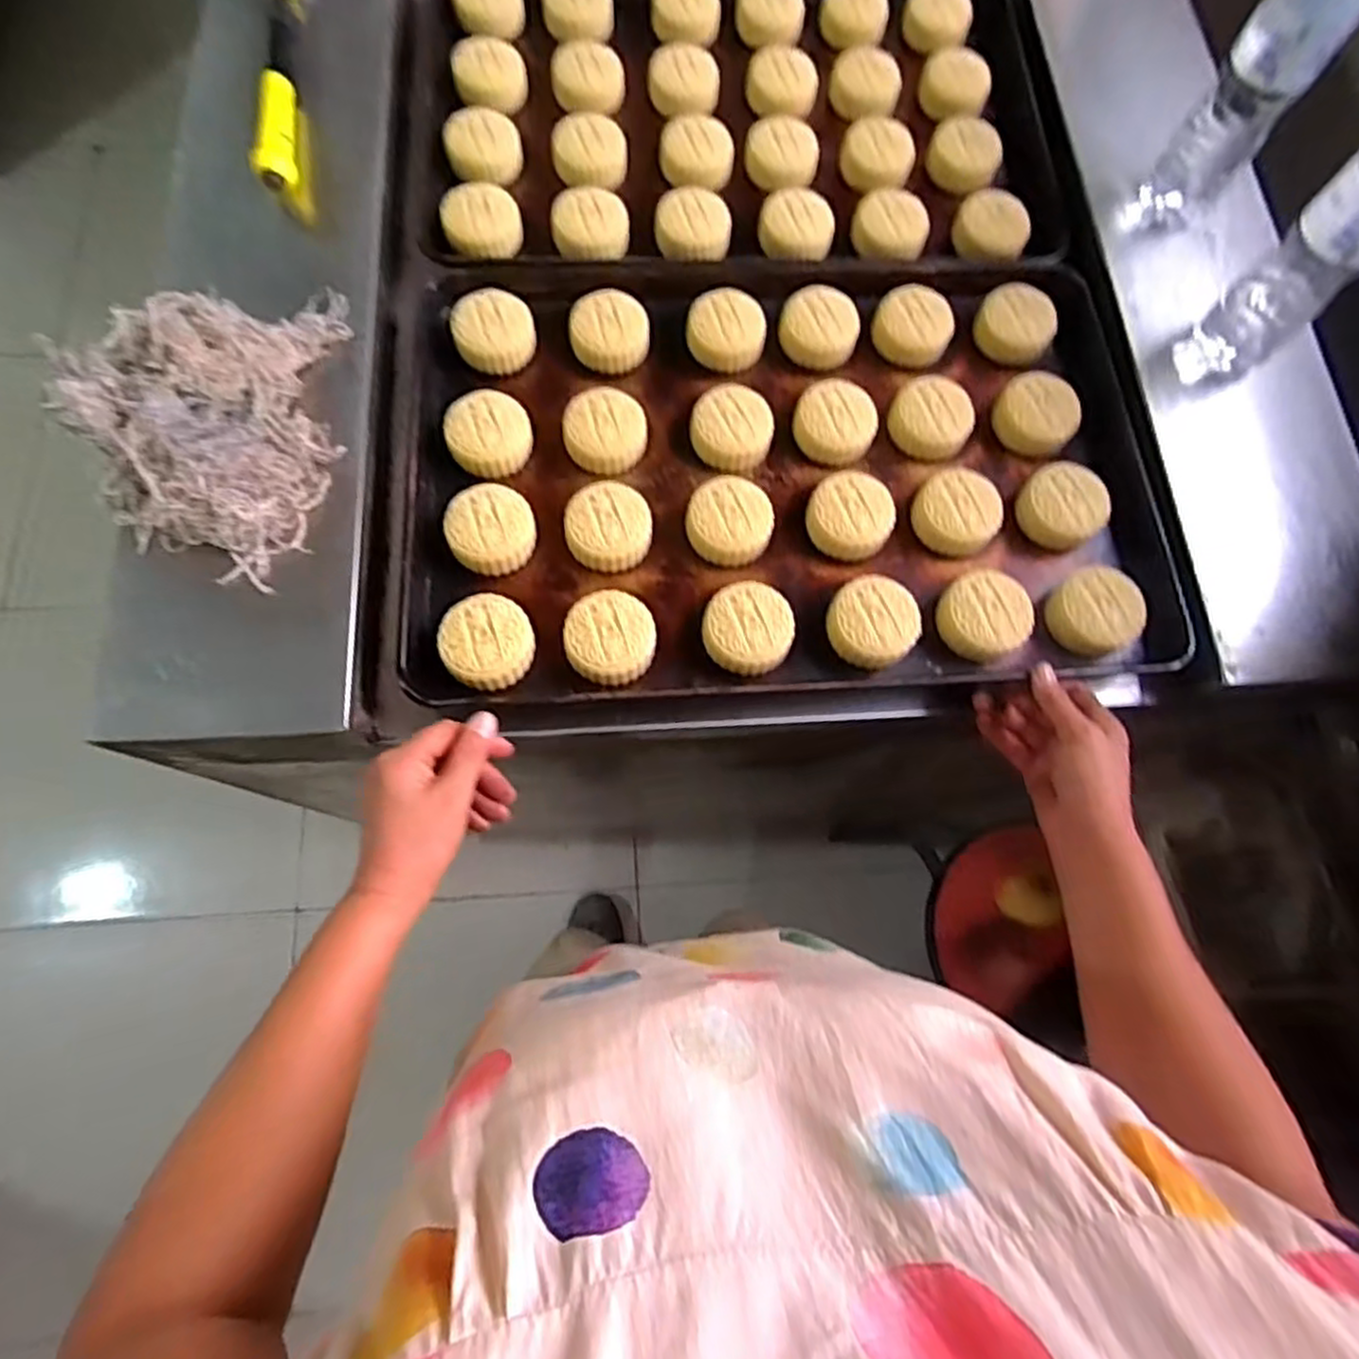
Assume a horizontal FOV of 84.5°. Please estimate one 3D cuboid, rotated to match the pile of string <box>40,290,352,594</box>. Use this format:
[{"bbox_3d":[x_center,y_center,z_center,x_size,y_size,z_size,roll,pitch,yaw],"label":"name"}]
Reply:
[{"bbox_3d":[-0.354,-0.203,0.560,0.175,0.076,0.229,-2,69,-3],"label":"pile of string"}]

